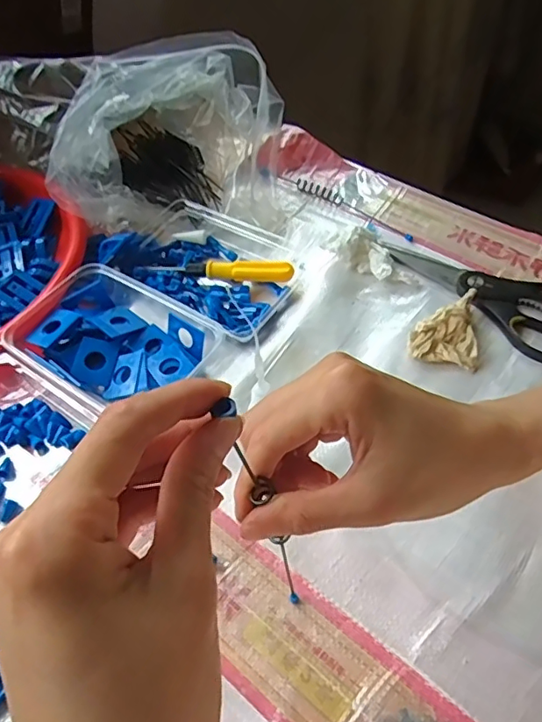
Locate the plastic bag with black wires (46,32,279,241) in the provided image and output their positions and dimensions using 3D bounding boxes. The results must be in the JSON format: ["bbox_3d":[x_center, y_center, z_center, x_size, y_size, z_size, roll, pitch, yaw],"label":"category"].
[{"bbox_3d":[-0.108,-0.230,0.572,0.195,0.114,0.183,12,54,13],"label":"plastic bag with black wires"}]

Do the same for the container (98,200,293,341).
[{"bbox_3d":[-0.059,-0.097,0.526,0.173,0.031,0.115,27,59,22],"label":"container"}]

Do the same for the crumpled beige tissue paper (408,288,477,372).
[{"bbox_3d":[0.142,-0.032,0.460,0.051,0.034,0.072,6,53,8],"label":"crumpled beige tissue paper"}]

